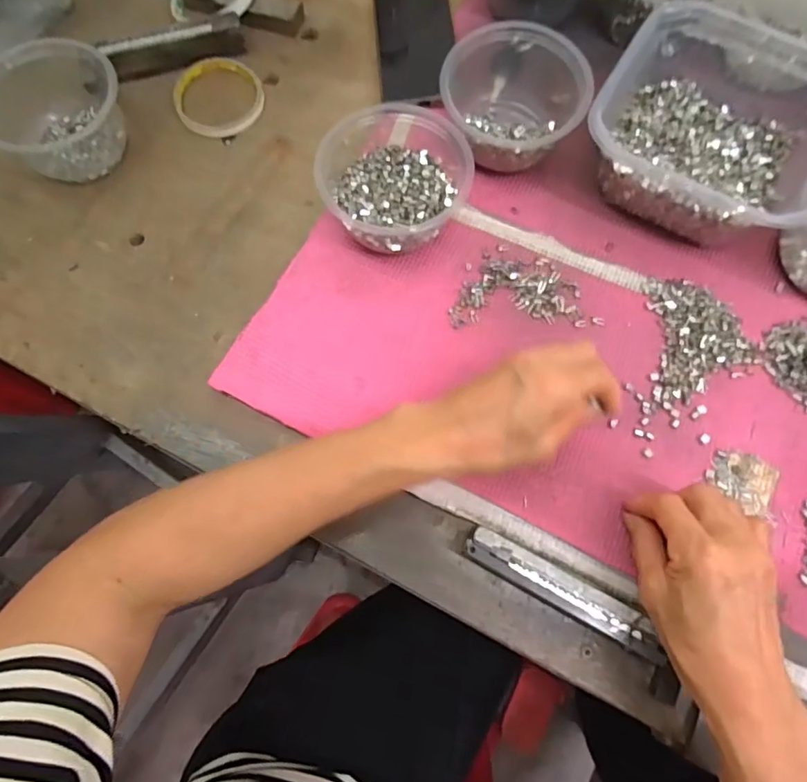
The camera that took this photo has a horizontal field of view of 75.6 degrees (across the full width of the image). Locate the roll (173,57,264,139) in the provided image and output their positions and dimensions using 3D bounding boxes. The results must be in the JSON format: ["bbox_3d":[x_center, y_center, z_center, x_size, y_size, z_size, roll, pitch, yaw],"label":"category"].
[{"bbox_3d":[-0.174,-0.278,0.491,0.083,0.011,0.082,0,72,1],"label":"roll"}]

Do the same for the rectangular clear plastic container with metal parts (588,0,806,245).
[{"bbox_3d":[0.250,-0.212,0.422,0.169,0.076,0.169,29,75,10],"label":"rectangular clear plastic container with metal parts"}]

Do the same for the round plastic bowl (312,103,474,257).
[{"bbox_3d":[-0.009,-0.168,0.417,0.109,0.067,0.112,0,72,1],"label":"round plastic bowl"}]

